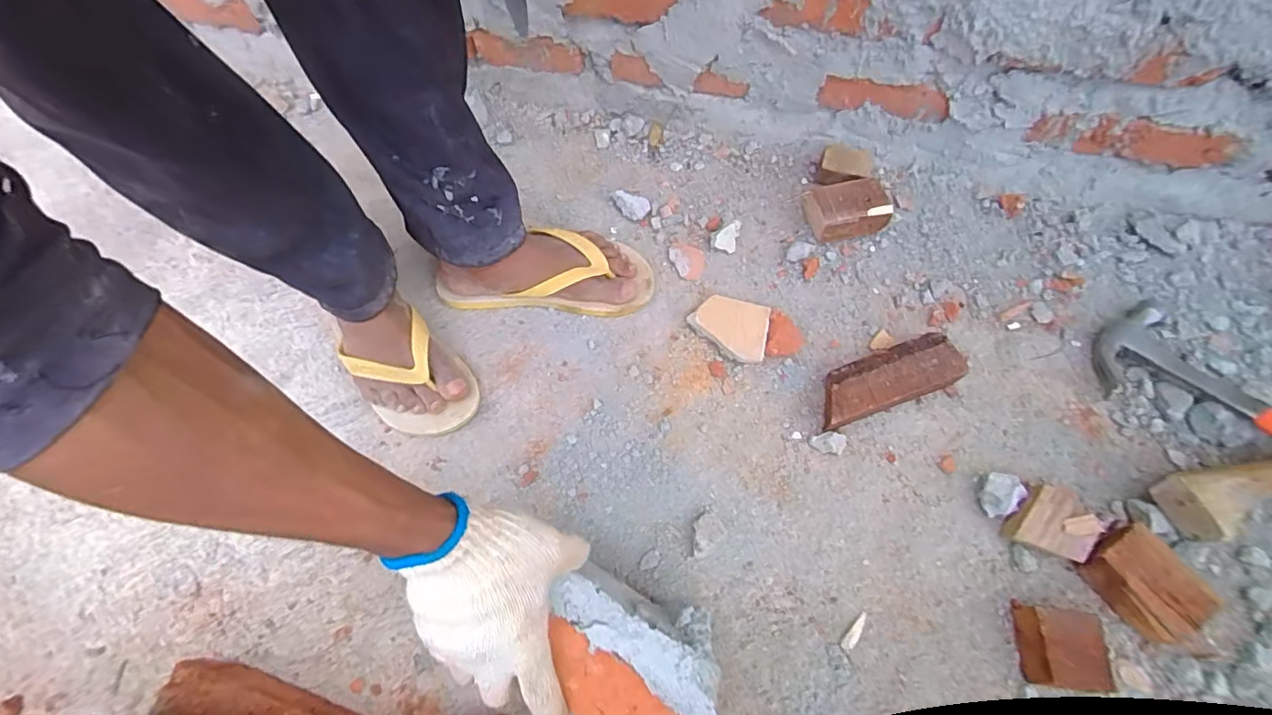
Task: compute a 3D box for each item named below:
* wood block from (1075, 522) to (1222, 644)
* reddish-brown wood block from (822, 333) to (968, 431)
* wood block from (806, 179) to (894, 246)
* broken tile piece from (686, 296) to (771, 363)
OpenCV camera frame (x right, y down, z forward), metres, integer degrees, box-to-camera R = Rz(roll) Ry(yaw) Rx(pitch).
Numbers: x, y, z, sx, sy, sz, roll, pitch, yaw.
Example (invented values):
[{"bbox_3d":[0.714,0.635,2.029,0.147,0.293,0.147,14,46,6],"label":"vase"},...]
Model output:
[{"bbox_3d":[0.415,0.183,0.449,0.057,0.032,0.075,-30,66,-10],"label":"wood block"},{"bbox_3d":[0.252,0.024,0.552,0.147,0.041,0.059,-20,64,-6],"label":"reddish-brown wood block"},{"bbox_3d":[0.251,-0.174,0.650,0.090,0.042,0.065,-7,64,0],"label":"wood block"},{"bbox_3d":[0.104,-0.035,0.605,0.086,0.019,0.072,22,69,10],"label":"broken tile piece"}]

